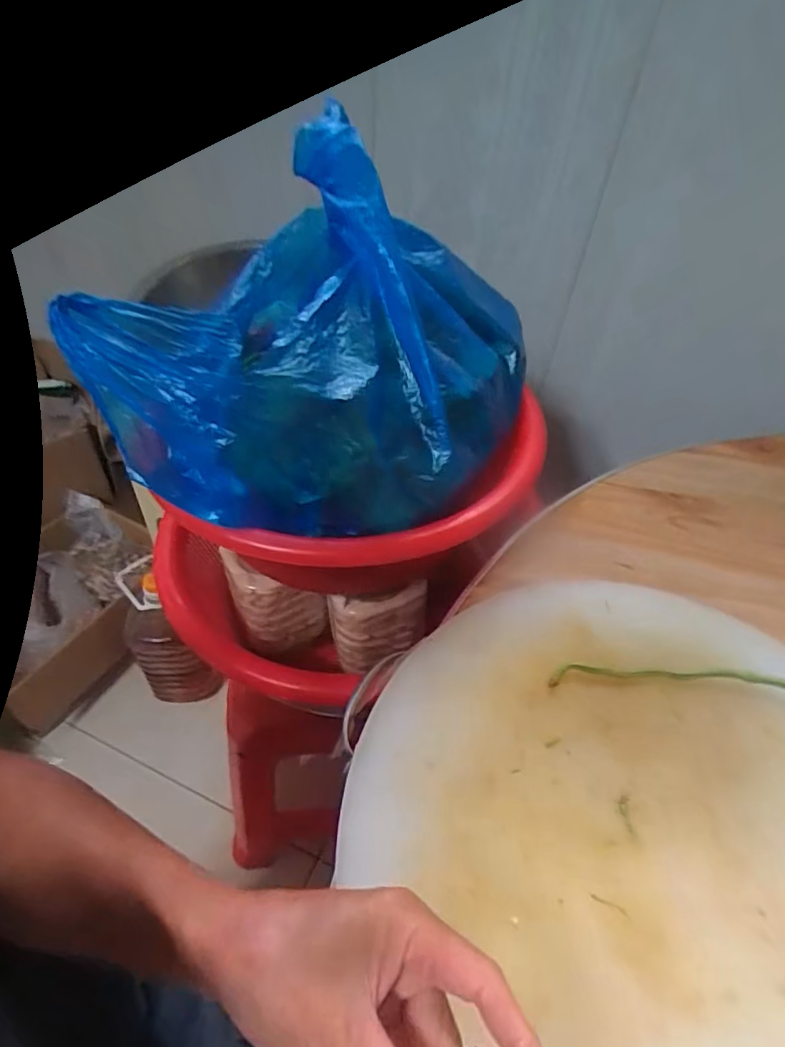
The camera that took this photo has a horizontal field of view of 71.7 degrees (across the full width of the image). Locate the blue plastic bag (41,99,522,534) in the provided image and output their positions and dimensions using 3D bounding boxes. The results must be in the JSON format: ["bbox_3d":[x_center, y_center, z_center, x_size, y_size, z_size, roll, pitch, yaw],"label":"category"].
[{"bbox_3d":[-0.038,-0.150,0.418,0.247,0.201,0.299,17,47,12],"label":"blue plastic bag"}]

